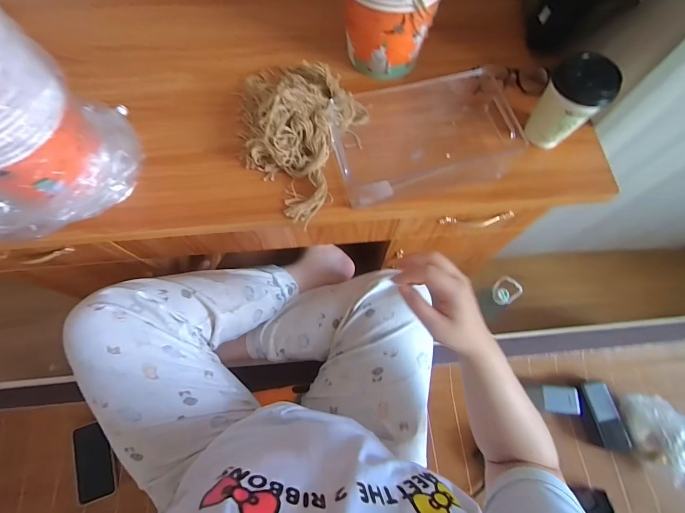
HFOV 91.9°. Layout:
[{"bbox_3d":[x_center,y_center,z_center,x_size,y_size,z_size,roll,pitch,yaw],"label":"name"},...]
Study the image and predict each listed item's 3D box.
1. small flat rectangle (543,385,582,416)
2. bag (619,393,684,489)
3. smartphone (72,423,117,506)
[{"bbox_3d":[0.462,0.303,0.698,0.074,0.021,0.054,4,70,0],"label":"small flat rectangle"},{"bbox_3d":[0.612,0.344,0.640,0.097,0.067,0.153,-36,75,-13],"label":"bag"},{"bbox_3d":[-0.521,0.429,0.696,0.066,0.005,0.146,-12,71,-24],"label":"smartphone"}]

